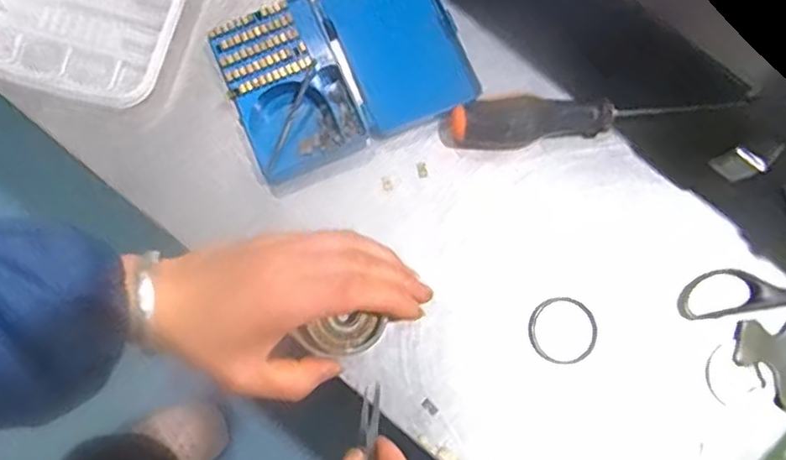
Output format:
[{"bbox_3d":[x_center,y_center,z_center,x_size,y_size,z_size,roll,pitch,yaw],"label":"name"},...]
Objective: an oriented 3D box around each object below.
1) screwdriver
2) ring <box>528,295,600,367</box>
[{"bbox_3d":[0.116,-0.073,0.405,0.169,0.030,0.029,-6,80,-2],"label":"screwdriver"},{"bbox_3d":[0.103,0.061,0.391,0.041,0.004,0.041,0,80,0],"label":"ring"}]

